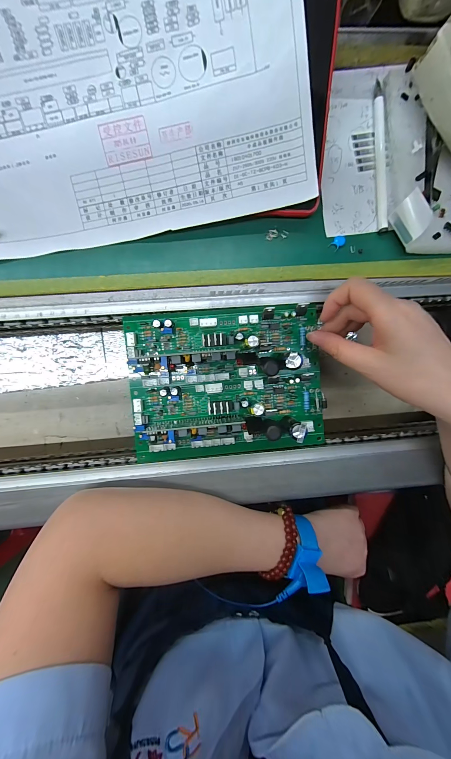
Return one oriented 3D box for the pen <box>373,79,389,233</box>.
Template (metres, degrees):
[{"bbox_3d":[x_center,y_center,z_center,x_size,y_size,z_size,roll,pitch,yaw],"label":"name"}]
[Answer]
[{"bbox_3d":[0.138,-0.195,0.237,0.008,0.013,0.127,-3,94,-9],"label":"pen"}]

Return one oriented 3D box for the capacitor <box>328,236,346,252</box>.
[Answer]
[{"bbox_3d":[0.100,-0.121,0.238,0.015,0.004,0.009,-46,99,-4],"label":"capacitor"}]

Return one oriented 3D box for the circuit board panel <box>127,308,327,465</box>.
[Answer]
[{"bbox_3d":[0.003,0.004,0.239,0.175,0.038,0.132,-4,96,-2],"label":"circuit board panel"}]

